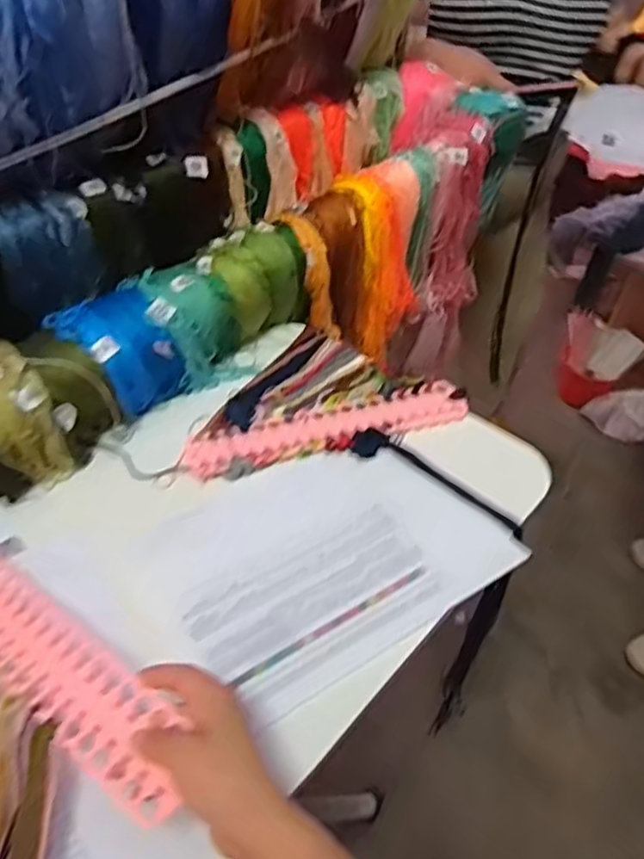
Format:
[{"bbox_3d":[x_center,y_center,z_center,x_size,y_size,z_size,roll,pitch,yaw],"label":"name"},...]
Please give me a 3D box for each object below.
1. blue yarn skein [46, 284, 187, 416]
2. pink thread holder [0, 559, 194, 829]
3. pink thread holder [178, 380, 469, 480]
[{"bbox_3d":[-0.211,-0.079,0.699,0.103,0.089,0.094,31,51,24],"label":"blue yarn skein"},{"bbox_3d":[-0.190,0.163,0.475,0.285,0.010,0.061,23,63,34],"label":"pink thread holder"},{"bbox_3d":[0.008,-0.003,0.697,0.294,0.006,0.054,-13,55,-13],"label":"pink thread holder"}]

